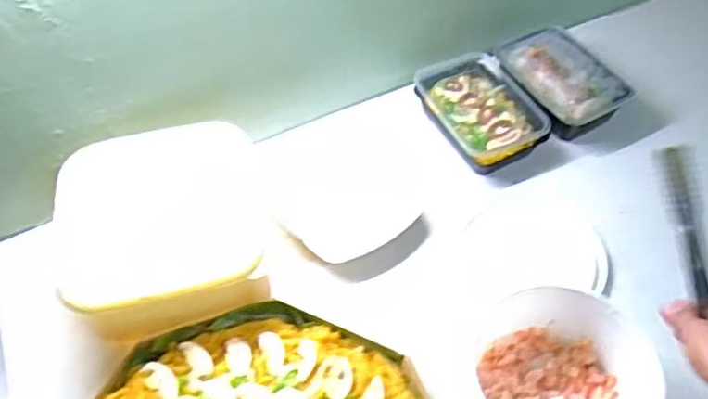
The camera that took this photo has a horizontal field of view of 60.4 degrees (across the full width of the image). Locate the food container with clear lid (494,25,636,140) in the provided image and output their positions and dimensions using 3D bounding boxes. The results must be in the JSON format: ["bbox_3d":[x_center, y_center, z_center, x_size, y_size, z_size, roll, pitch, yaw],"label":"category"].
[{"bbox_3d":[0.284,-0.164,0.847,0.120,0.057,0.168,-22,53,-14],"label":"food container with clear lid"}]

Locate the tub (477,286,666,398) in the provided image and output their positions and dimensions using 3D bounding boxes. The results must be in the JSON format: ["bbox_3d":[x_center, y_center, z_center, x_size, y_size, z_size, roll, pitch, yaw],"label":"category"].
[{"bbox_3d":[0.209,0.171,0.585,0.167,0.078,0.164,-2,51,2],"label":"tub"}]

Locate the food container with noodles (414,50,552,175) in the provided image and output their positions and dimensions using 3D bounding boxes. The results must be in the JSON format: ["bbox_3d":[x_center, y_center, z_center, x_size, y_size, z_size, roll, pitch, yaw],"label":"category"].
[{"bbox_3d":[0.166,-0.121,0.827,0.130,0.052,0.179,-18,52,-12],"label":"food container with noodles"}]

